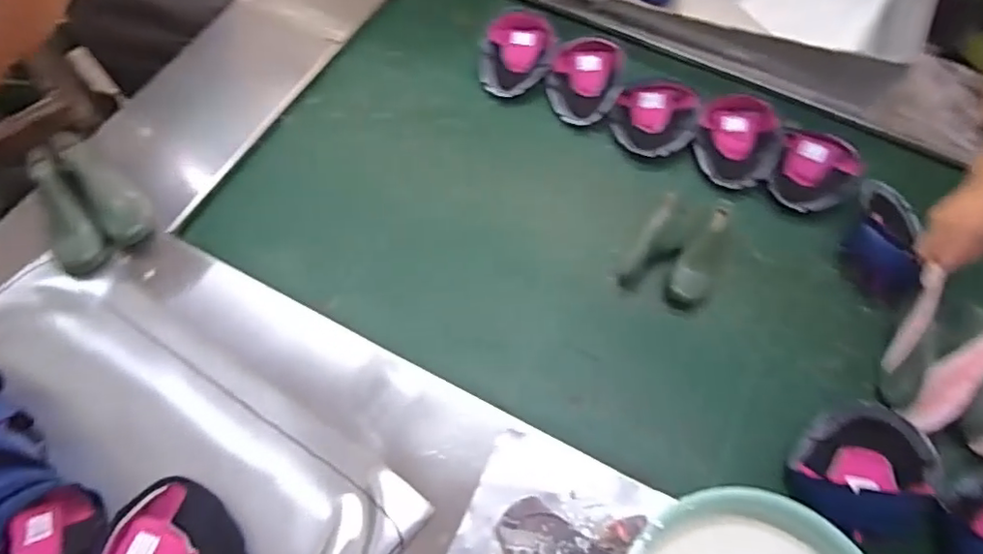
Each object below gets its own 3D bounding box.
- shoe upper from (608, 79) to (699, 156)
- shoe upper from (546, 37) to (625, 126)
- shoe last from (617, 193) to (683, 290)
[{"bbox_3d":[0.295,-0.291,1.053,0.145,0.037,0.148,0,63,-1],"label":"shoe upper"},{"bbox_3d":[0.168,-0.359,1.053,0.133,0.078,0.137,0,63,-1],"label":"shoe upper"},{"bbox_3d":[0.269,-0.060,0.941,0.078,0.057,0.181,29,67,13],"label":"shoe last"}]

